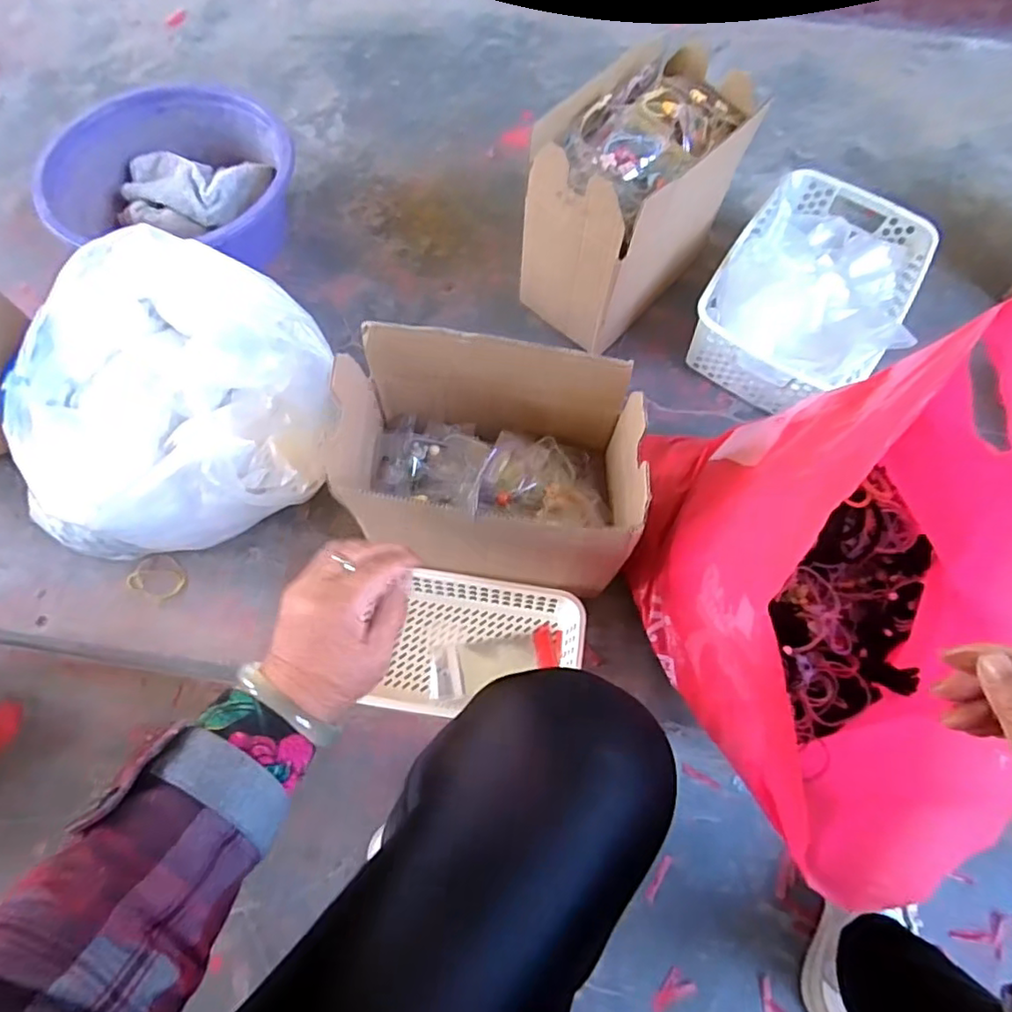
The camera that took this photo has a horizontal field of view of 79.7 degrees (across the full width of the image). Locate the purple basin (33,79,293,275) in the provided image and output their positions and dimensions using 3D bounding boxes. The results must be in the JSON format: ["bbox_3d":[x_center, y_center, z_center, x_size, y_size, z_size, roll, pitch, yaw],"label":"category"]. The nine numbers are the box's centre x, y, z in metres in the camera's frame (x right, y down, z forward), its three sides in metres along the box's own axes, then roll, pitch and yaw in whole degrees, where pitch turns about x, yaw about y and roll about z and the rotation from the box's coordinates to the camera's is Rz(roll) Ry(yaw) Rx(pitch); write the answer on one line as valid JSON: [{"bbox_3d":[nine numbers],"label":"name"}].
[{"bbox_3d":[-0.391,-0.405,0.753,0.255,0.093,0.237,1,66,-1],"label":"purple basin"}]

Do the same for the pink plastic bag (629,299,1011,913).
[{"bbox_3d":[0.258,0.048,0.463,0.245,0.272,0.385,-10,67,-6],"label":"pink plastic bag"}]

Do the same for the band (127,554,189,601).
[{"bbox_3d":[-0.356,0.074,0.627,0.054,0.009,0.043,22,74,3],"label":"band"}]

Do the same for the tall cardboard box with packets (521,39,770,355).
[{"bbox_3d":[0.144,-0.337,0.698,0.147,0.229,0.244,40,71,15],"label":"tall cardboard box with packets"}]

